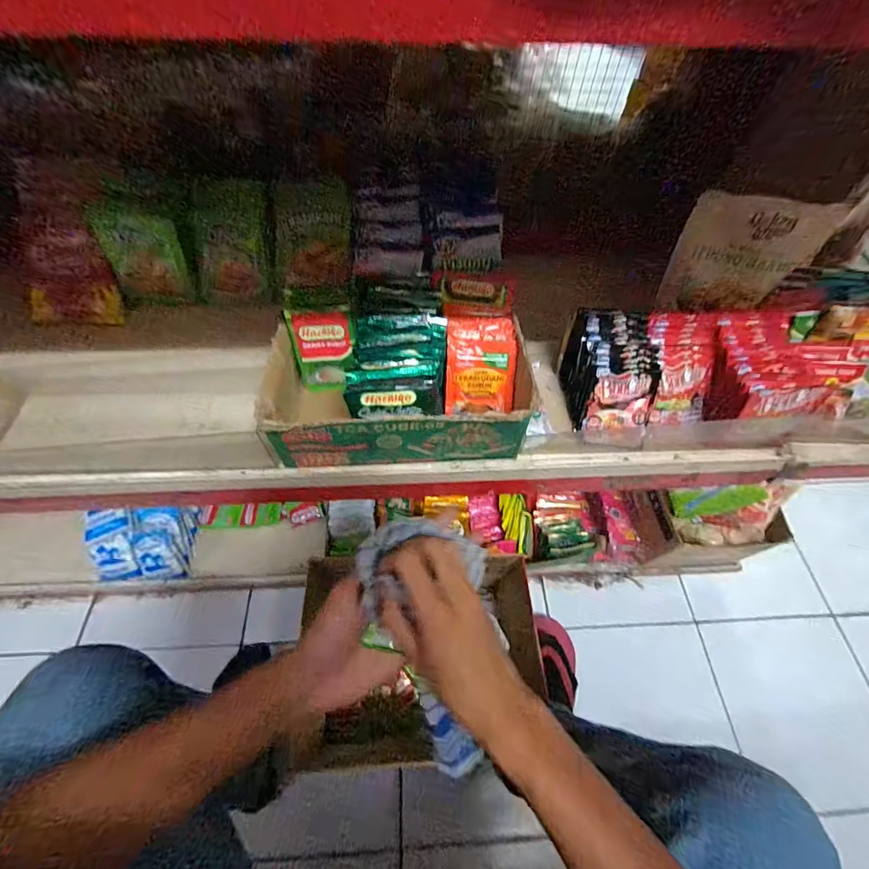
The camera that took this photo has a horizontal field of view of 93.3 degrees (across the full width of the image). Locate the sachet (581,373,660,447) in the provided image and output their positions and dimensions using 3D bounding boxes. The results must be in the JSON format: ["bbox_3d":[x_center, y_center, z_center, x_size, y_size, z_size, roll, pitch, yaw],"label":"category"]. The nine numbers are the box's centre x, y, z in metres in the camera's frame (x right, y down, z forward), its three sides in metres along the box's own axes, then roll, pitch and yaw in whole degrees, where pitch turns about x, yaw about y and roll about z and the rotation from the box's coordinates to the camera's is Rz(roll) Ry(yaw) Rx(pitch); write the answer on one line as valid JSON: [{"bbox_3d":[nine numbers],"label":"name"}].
[{"bbox_3d":[0.203,-0.028,0.449,0.066,0.006,0.081,8,102,3],"label":"sachet"}]

